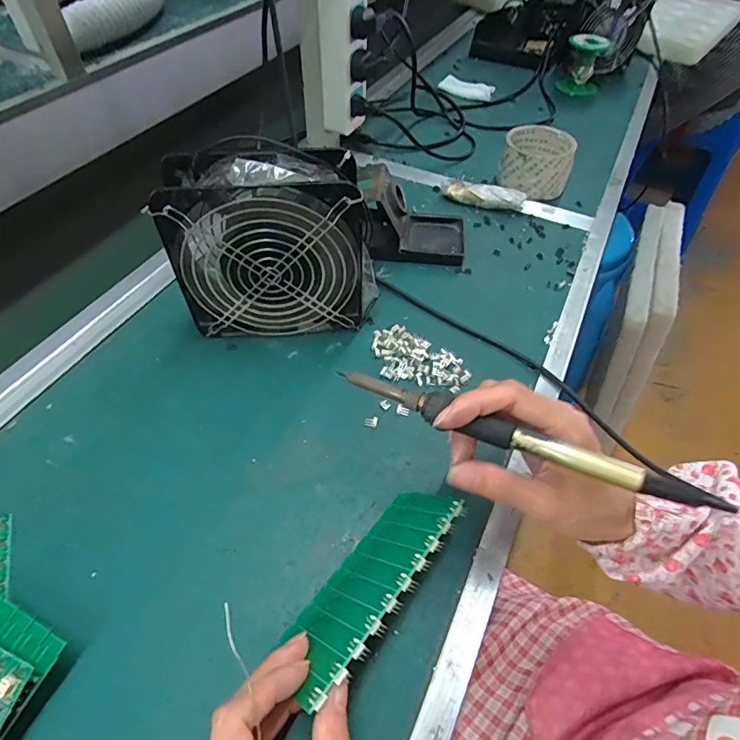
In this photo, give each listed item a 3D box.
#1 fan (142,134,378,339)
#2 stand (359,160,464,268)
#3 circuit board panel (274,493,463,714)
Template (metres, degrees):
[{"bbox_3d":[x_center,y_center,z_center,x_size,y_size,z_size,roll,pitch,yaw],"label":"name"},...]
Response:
[{"bbox_3d":[-0.078,-0.100,0.388,0.155,0.155,0.059,-1,52,-3],"label":"fan"},{"bbox_3d":[0.047,-0.165,0.491,0.110,0.072,0.075,5,52,2],"label":"stand"},{"bbox_3d":[0.000,0.125,0.278,0.135,0.060,0.005,-43,107,-35],"label":"circuit board panel"}]

